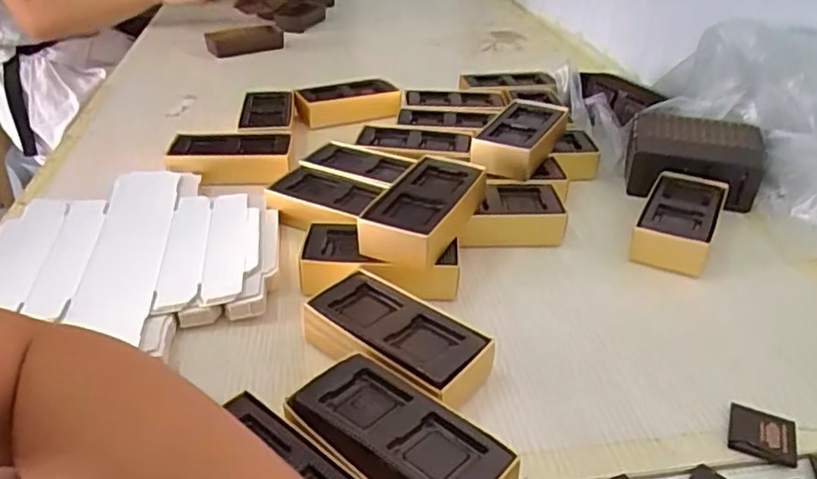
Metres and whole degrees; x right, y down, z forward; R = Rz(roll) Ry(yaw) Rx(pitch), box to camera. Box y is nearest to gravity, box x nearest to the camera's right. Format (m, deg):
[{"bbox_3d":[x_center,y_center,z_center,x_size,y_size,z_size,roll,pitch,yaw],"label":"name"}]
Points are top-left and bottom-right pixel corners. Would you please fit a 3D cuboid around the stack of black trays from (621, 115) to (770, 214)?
[{"bbox_3d":[0.265,-0.074,0.591,0.117,0.055,0.089,13,35,18],"label":"stack of black trays"}]

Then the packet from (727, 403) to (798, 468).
[{"bbox_3d":[0.197,0.108,0.349,0.035,0.004,0.034,15,36,20],"label":"packet"}]

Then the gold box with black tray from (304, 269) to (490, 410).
[{"bbox_3d":[-0.008,0.066,0.393,0.116,0.035,0.064,23,39,29],"label":"gold box with black tray"}]

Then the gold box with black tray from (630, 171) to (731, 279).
[{"bbox_3d":[0.224,-0.016,0.520,0.055,0.033,0.119,18,37,23],"label":"gold box with black tray"}]

